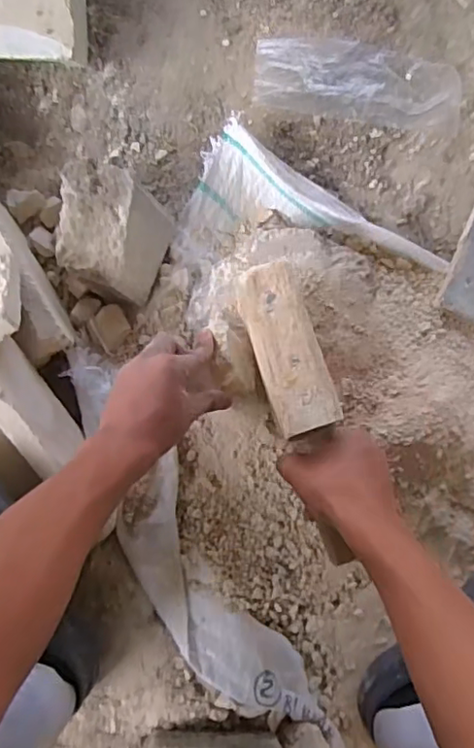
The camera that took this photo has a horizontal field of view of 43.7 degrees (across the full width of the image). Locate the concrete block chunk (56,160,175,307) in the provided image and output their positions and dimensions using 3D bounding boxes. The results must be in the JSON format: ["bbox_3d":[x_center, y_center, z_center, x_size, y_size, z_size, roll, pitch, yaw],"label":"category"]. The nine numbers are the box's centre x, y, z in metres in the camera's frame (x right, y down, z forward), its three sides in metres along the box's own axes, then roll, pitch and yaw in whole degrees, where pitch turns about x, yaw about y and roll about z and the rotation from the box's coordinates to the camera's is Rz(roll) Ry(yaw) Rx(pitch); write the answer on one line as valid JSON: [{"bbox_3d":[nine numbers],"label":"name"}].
[{"bbox_3d":[-0.131,-0.142,0.605,0.104,0.074,0.110,20,82,2],"label":"concrete block chunk"}]

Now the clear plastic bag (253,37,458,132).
[{"bbox_3d":[0.144,-0.341,0.690,0.240,0.025,0.085,8,84,1],"label":"clear plastic bag"}]

